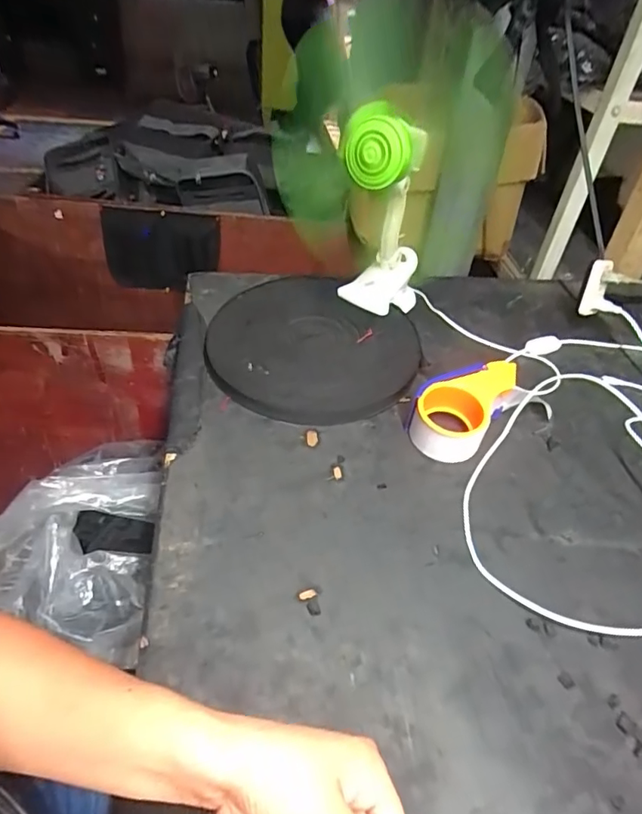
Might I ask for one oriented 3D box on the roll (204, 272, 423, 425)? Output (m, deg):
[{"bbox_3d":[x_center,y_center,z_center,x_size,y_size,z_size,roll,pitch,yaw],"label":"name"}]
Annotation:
[{"bbox_3d":[-0.009,-0.086,0.692,0.270,0.041,0.266,9,42,3],"label":"roll"}]

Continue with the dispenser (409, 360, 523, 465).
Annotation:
[{"bbox_3d":[0.169,-0.002,0.610,0.084,0.061,0.146,30,47,24],"label":"dispenser"}]

